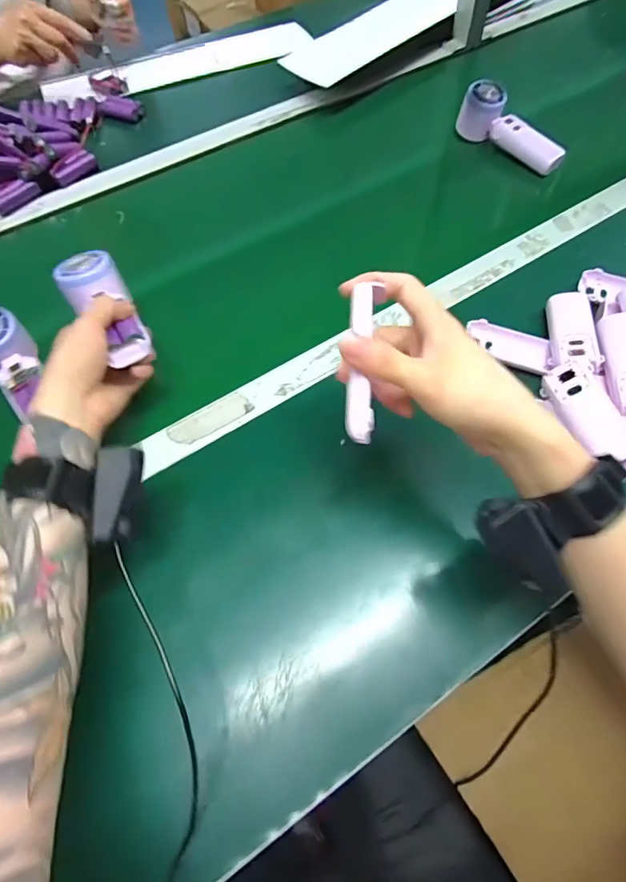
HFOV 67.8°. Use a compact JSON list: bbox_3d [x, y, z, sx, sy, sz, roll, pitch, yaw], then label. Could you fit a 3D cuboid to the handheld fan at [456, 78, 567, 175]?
[{"bbox_3d":[0.287,-0.447,0.677,0.170,0.058,0.055,44,71,9],"label":"handheld fan"}]

